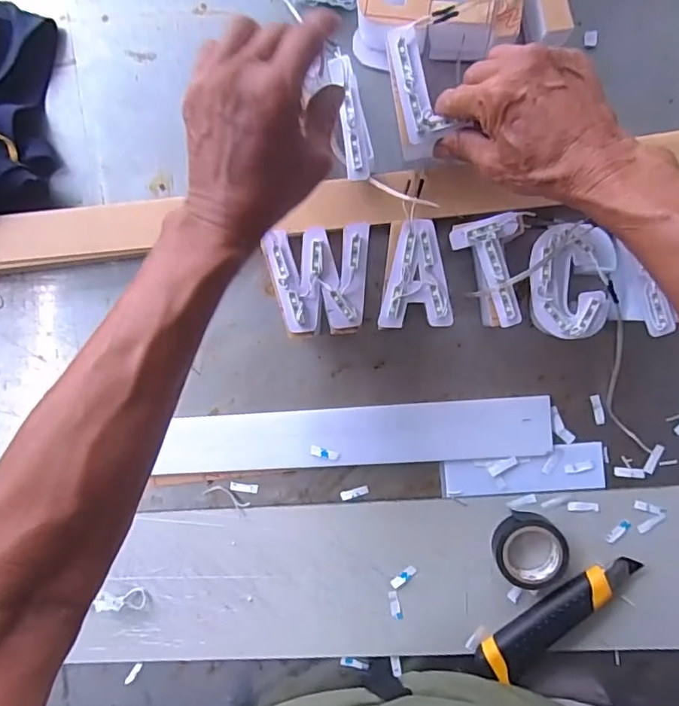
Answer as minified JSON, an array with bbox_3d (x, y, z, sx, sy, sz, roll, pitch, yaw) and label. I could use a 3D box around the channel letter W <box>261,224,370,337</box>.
[{"bbox_3d":[-0.016,-0.057,0.424,0.078,0.010,0.084,-4,94,5],"label":"channel letter W"}]

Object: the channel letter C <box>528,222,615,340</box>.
[{"bbox_3d":[0.178,-0.054,0.409,0.062,0.015,0.083,4,95,5],"label":"channel letter C"}]

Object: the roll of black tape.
[{"bbox_3d":[0.160,0.166,0.451,0.059,0.018,0.058,0,93,5],"label":"roll of black tape"}]

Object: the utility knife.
[{"bbox_3d":[0.183,0.224,0.454,0.157,0.022,0.036,-42,89,6],"label":"utility knife"}]

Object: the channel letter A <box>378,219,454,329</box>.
[{"bbox_3d":[0.059,-0.061,0.419,0.055,0.008,0.083,-1,94,5],"label":"channel letter A"}]

